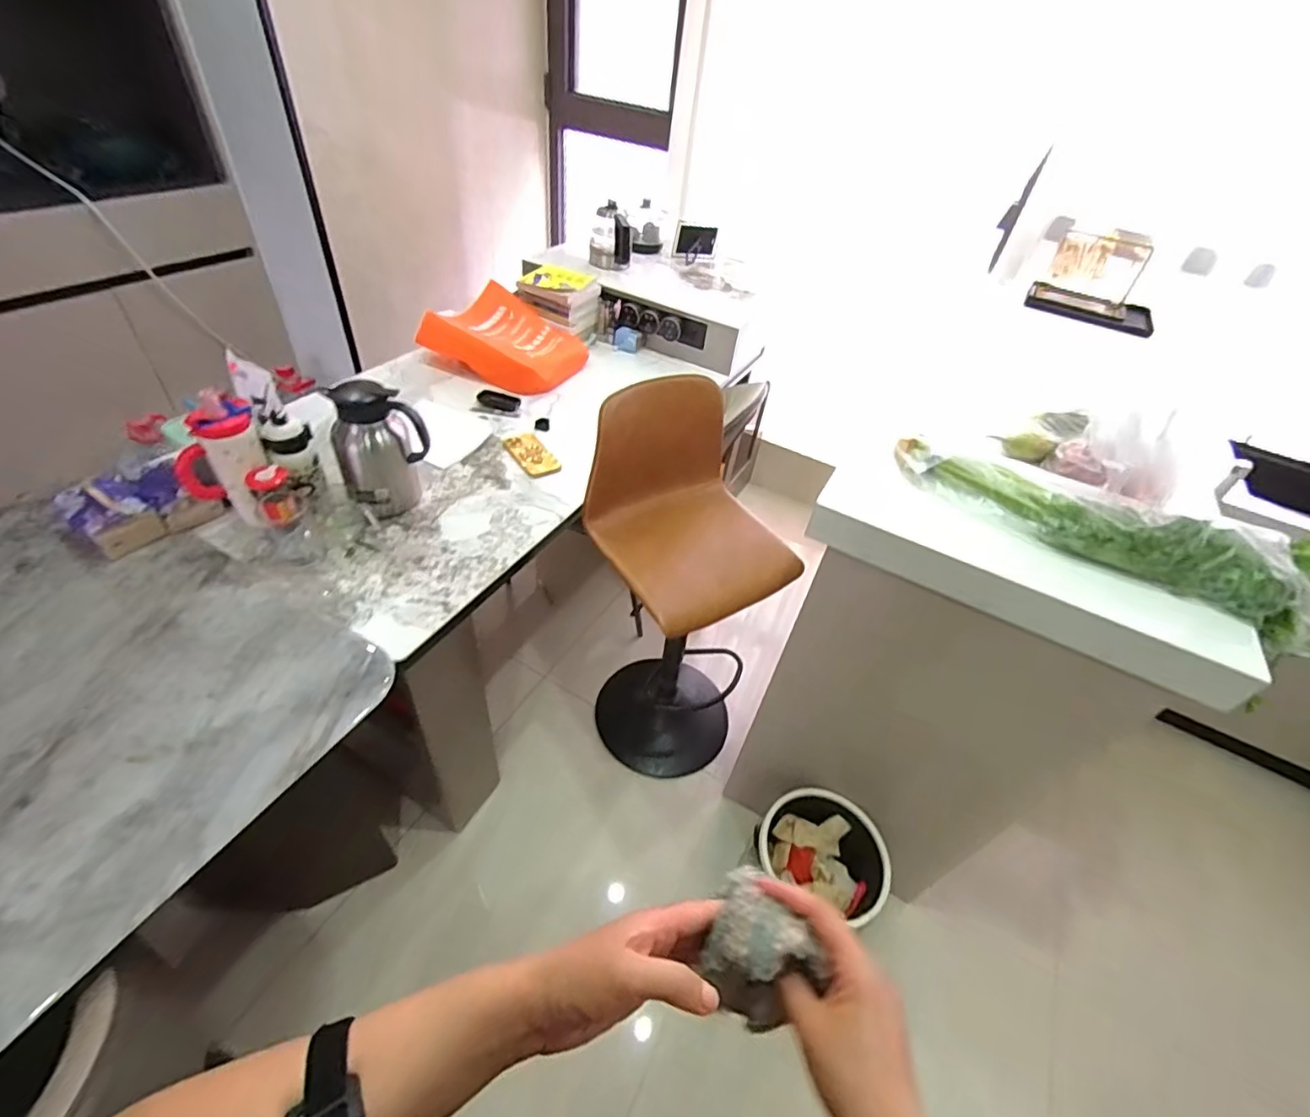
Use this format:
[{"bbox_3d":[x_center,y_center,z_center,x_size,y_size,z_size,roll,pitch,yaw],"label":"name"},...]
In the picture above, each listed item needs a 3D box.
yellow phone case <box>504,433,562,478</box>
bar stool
[{"bbox_3d":[-0.286,-0.242,1.346,0.080,0.016,0.160,-24,52,-29],"label":"yellow phone case"},{"bbox_3d":[0.050,0.122,1.421,0.359,0.972,0.381,-21,50,-27],"label":"bar stool"}]

